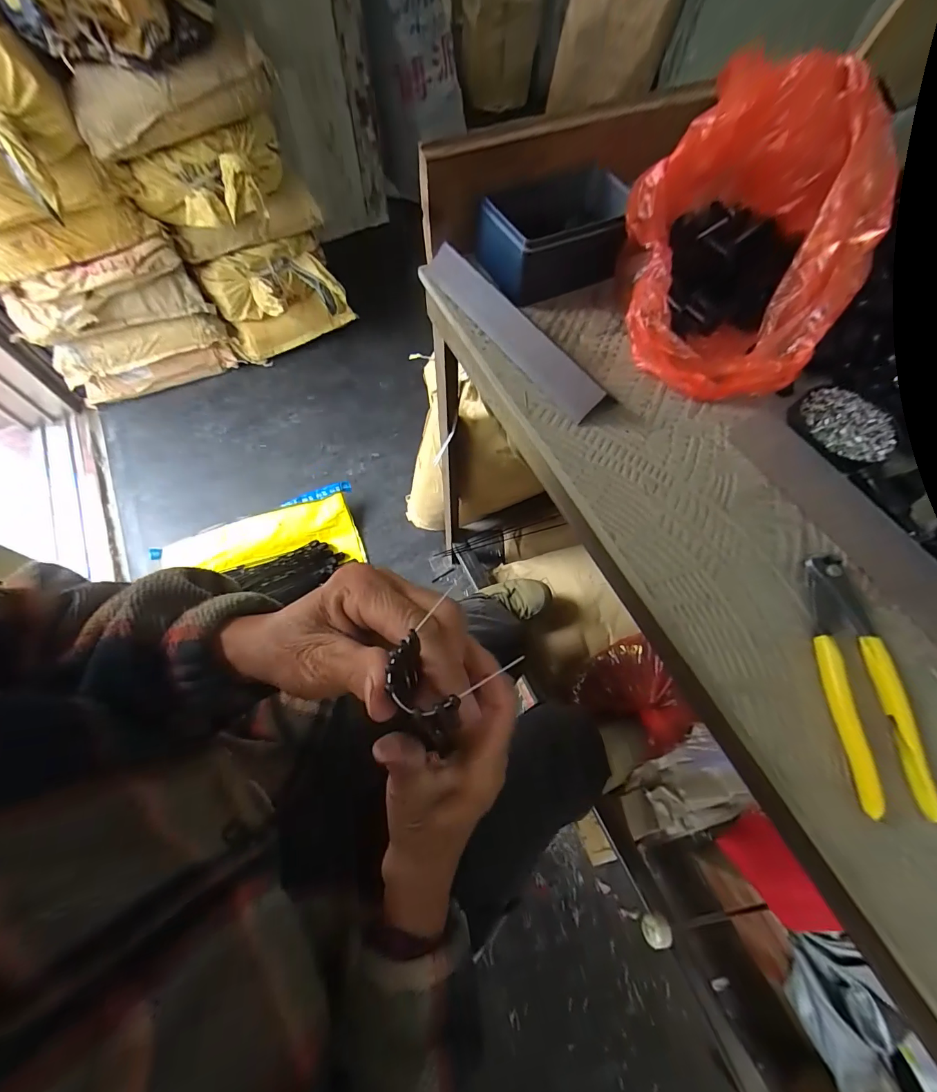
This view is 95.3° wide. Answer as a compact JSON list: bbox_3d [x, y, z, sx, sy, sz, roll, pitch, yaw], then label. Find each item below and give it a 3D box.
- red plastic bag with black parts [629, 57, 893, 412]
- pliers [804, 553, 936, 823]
[{"bbox_3d":[0.240,-0.257,0.359,0.210,0.148,0.198,-40,73,-17],"label":"red plastic bag with black parts"},{"bbox_3d":[0.260,0.085,0.285,0.049,0.012,0.161,3,66,-1],"label":"pliers"}]

